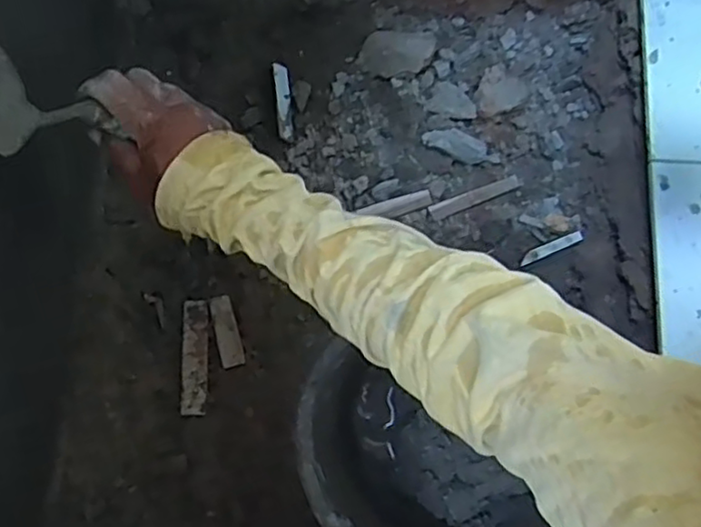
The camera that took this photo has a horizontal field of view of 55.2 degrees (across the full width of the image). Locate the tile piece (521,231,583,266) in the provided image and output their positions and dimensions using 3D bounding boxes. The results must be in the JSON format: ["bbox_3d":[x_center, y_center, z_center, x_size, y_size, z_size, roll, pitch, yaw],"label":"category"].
[{"bbox_3d":[0.211,-0.016,0.705,0.065,0.006,0.012,-27,78,21],"label":"tile piece"}]

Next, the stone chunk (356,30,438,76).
[{"bbox_3d":[0.051,-0.234,0.746,0.081,0.019,0.047,10,78,2],"label":"stone chunk"}]

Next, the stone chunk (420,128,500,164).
[{"bbox_3d":[0.120,-0.126,0.724,0.083,0.020,0.025,21,78,4],"label":"stone chunk"}]

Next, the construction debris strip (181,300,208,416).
[{"bbox_3d":[-0.160,0.096,0.690,0.025,0.012,0.116,-2,77,-1],"label":"construction debris strip"}]

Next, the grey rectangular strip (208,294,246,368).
[{"bbox_3d":[-0.129,0.071,0.701,0.023,0.009,0.073,-15,78,-4],"label":"grey rectangular strip"}]

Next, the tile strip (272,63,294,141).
[{"bbox_3d":[-0.074,-0.179,0.740,0.016,0.015,0.087,-6,78,-2],"label":"tile strip"}]

